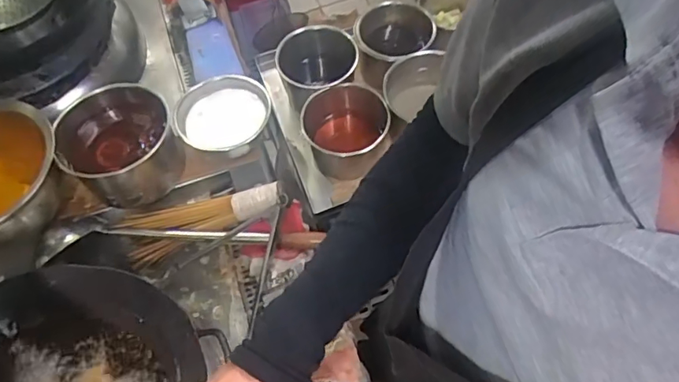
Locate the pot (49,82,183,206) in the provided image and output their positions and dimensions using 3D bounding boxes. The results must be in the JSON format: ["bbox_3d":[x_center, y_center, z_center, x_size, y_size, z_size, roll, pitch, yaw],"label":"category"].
[{"bbox_3d":[-0.382,-0.078,0.912,0.185,0.142,0.178,-1,60,2],"label":"pot"}]

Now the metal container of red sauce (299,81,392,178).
[{"bbox_3d":[0.011,-0.110,0.954,0.158,0.104,0.160,0,60,3],"label":"metal container of red sauce"}]

